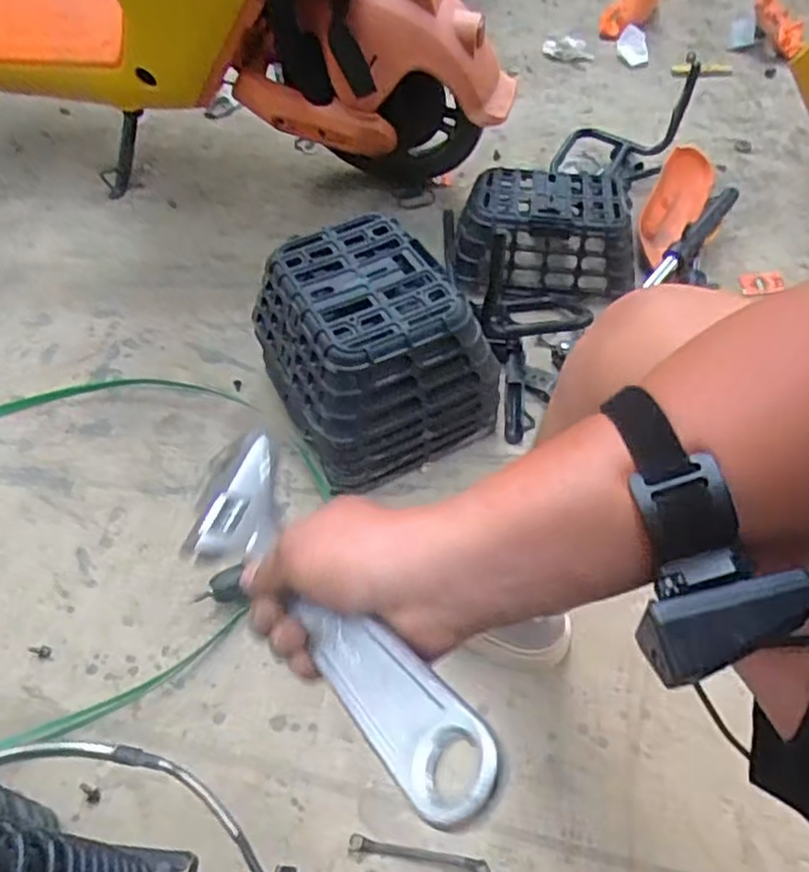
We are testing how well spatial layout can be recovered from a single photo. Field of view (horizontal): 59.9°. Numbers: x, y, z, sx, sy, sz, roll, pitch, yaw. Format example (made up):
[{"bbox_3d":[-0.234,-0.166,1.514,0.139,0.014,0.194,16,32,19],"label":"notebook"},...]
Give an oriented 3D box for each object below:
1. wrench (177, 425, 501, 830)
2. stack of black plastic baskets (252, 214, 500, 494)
[{"bbox_3d":[-0.061,0.073,0.377,0.073,0.033,0.353,-30,28,-18],"label":"wrench"},{"bbox_3d":[-0.051,-0.122,0.960,0.248,0.196,0.287,-25,56,-17],"label":"stack of black plastic baskets"}]

